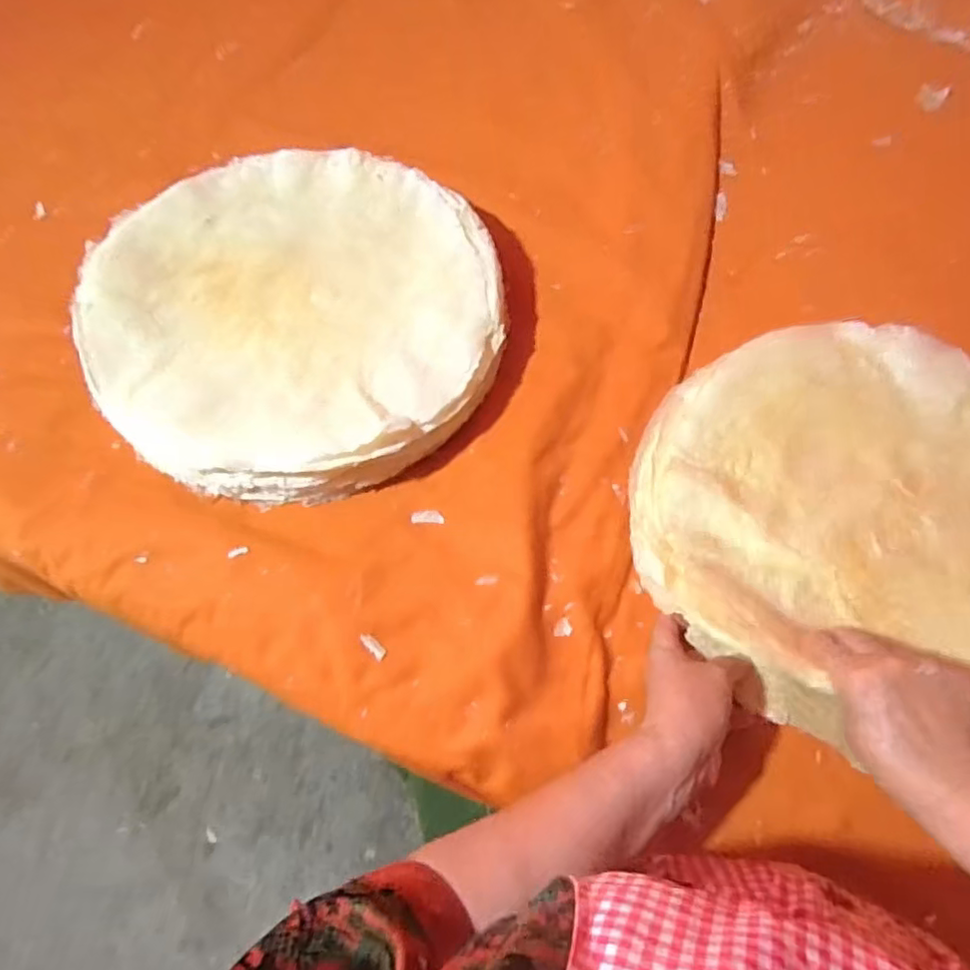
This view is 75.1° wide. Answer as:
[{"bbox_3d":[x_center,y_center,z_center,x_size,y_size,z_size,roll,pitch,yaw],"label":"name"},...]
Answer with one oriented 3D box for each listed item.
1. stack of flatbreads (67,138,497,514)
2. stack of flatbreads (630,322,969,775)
[{"bbox_3d":[-0.176,-0.168,0.607,0.378,0.059,0.372,-21,67,-10],"label":"stack of flatbreads"},{"bbox_3d":[0.335,0.026,0.531,0.391,0.048,0.367,37,70,15],"label":"stack of flatbreads"}]

